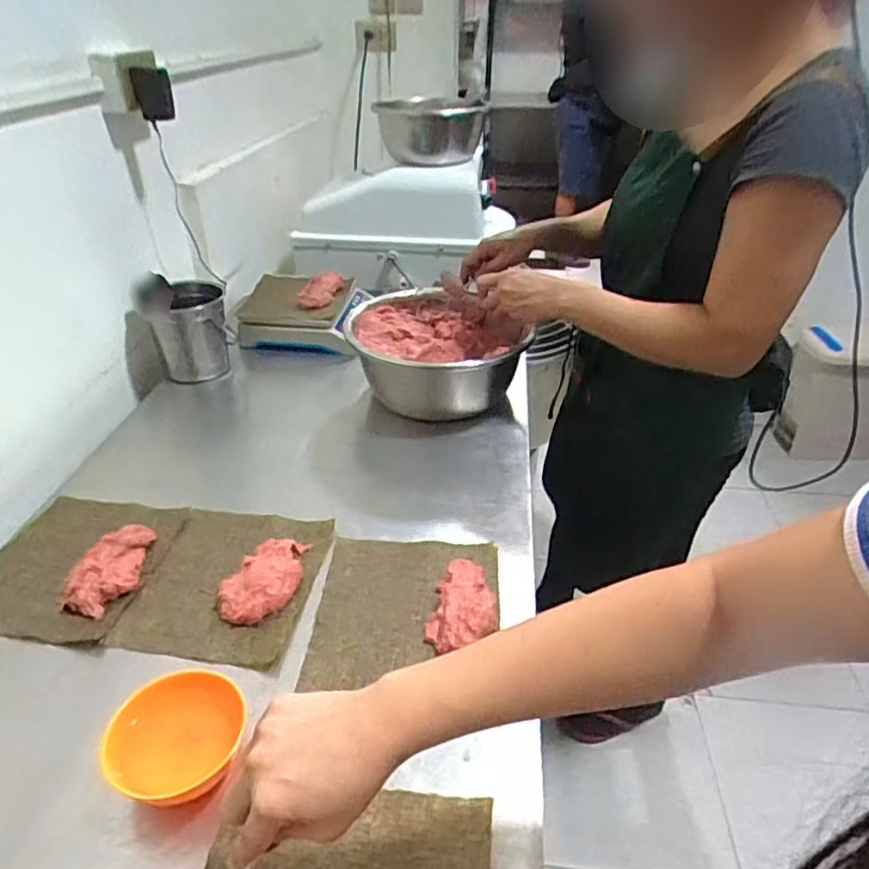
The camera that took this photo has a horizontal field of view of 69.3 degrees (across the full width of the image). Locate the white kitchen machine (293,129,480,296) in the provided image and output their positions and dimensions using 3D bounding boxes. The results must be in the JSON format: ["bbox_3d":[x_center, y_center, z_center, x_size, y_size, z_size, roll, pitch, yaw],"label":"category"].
[{"bbox_3d":[-0.115,-0.503,1.513,0.447,0.278,0.185,0,34,0],"label":"white kitchen machine"}]

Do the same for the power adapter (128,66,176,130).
[{"bbox_3d":[-0.427,-0.517,0.956,0.053,0.073,0.025,-12,36,-17],"label":"power adapter"}]

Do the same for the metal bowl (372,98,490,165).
[{"bbox_3d":[-0.010,-0.687,1.435,0.252,0.131,0.247,0,34,0],"label":"metal bowl"}]

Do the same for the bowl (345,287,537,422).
[{"bbox_3d":[0.001,-0.116,0.984,0.261,0.130,0.239,0,34,0],"label":"bowl"}]

